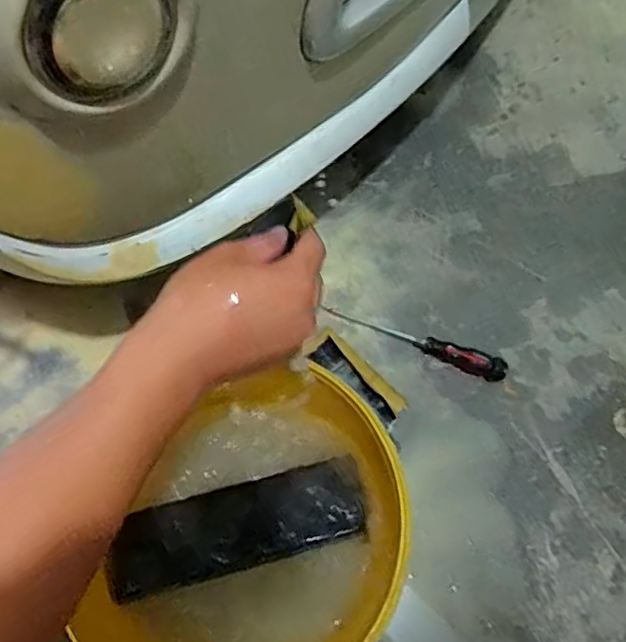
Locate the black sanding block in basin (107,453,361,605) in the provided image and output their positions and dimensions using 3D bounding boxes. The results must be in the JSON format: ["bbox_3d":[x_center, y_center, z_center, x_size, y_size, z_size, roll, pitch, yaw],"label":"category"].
[{"bbox_3d":[-0.063,0.176,0.513,0.215,0.027,0.069,-15,70,-6],"label":"black sanding block in basin"}]

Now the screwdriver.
[{"bbox_3d":[0.121,0.019,0.723,0.229,0.028,0.027,24,71,10],"label":"screwdriver"}]

